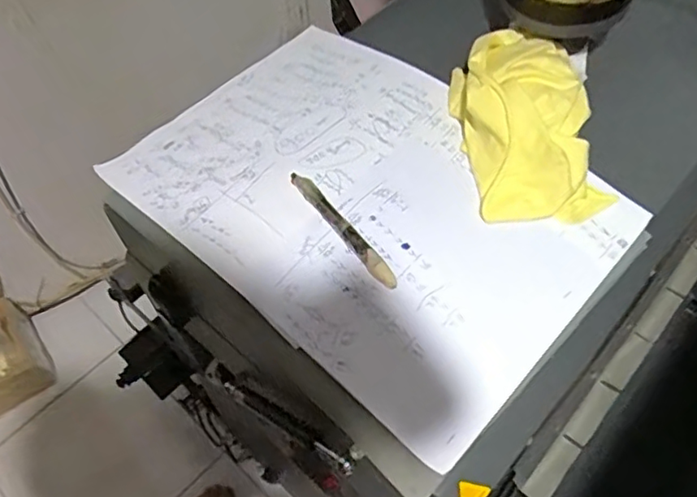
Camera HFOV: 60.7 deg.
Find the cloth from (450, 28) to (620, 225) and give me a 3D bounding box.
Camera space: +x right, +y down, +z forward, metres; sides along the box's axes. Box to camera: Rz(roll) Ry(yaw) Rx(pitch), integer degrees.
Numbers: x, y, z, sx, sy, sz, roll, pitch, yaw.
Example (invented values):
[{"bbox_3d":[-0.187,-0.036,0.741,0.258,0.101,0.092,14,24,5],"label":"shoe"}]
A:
[{"bbox_3d":[0.159,-0.119,0.537,0.114,0.062,0.194,-6,57,-3],"label":"cloth"}]

